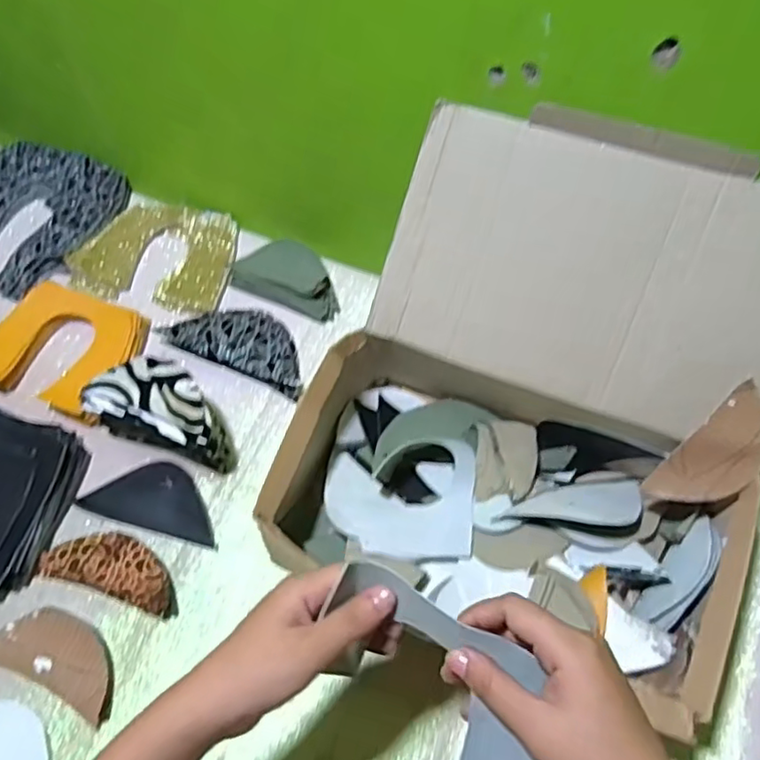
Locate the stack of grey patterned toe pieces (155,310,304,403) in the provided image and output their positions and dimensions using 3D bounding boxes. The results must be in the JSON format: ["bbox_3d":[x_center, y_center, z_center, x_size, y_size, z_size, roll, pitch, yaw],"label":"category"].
[{"bbox_3d":[-0.136,-0.039,0.654,0.158,0.019,0.072,24,61,13],"label":"stack of grey patterned toe pieces"}]

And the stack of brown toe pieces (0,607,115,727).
[{"bbox_3d":[-0.252,0.215,0.506,0.114,0.013,0.055,22,61,12],"label":"stack of brown toe pieces"}]

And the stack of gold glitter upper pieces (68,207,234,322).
[{"bbox_3d":[-0.240,-0.138,0.718,0.165,0.023,0.135,14,59,7],"label":"stack of gold glitter upper pieces"}]

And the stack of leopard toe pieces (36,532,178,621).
[{"bbox_3d":[-0.222,0.157,0.540,0.117,0.023,0.047,16,59,8],"label":"stack of leopard toe pieces"}]

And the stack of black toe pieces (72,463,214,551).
[{"bbox_3d":[-0.201,0.103,0.578,0.125,0.010,0.056,15,59,8],"label":"stack of black toe pieces"}]

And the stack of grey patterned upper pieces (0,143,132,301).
[{"bbox_3d":[-0.397,-0.200,0.730,0.176,0.030,0.186,34,64,18],"label":"stack of grey patterned upper pieces"}]

